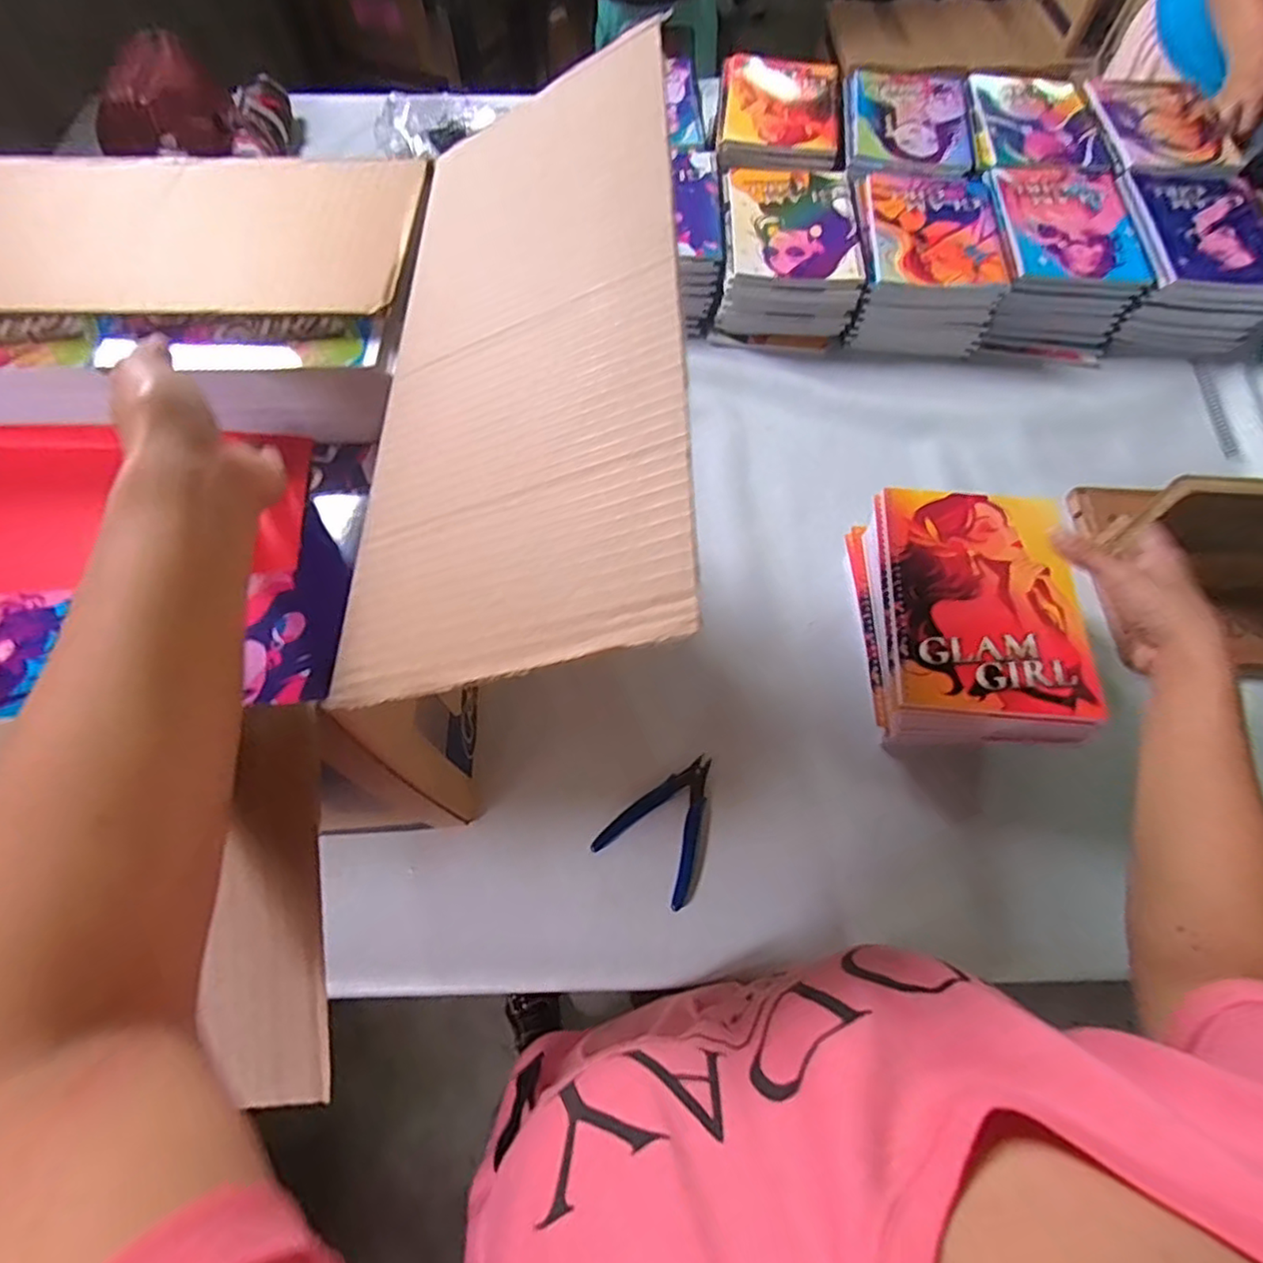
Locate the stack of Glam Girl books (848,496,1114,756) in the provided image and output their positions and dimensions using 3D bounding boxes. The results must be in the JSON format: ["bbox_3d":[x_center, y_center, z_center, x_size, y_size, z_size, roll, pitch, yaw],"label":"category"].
[{"bbox_3d":[0.273,-0.011,0.521,0.147,0.074,0.210,3,67,0],"label":"stack of Glam Girl books"}]

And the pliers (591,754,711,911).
[{"bbox_3d":[0.033,0.158,0.534,0.083,0.006,0.113,30,69,11],"label":"pliers"}]

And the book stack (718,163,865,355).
[{"bbox_3d":[0.191,-0.470,0.782,0.156,0.087,0.207,2,67,-1],"label":"book stack"}]

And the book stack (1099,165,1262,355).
[{"bbox_3d":[0.699,-0.463,0.797,0.191,0.102,0.238,7,67,2],"label":"book stack"}]

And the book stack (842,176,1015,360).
[{"bbox_3d":[0.355,-0.461,0.780,0.152,0.089,0.216,5,67,1],"label":"book stack"}]

